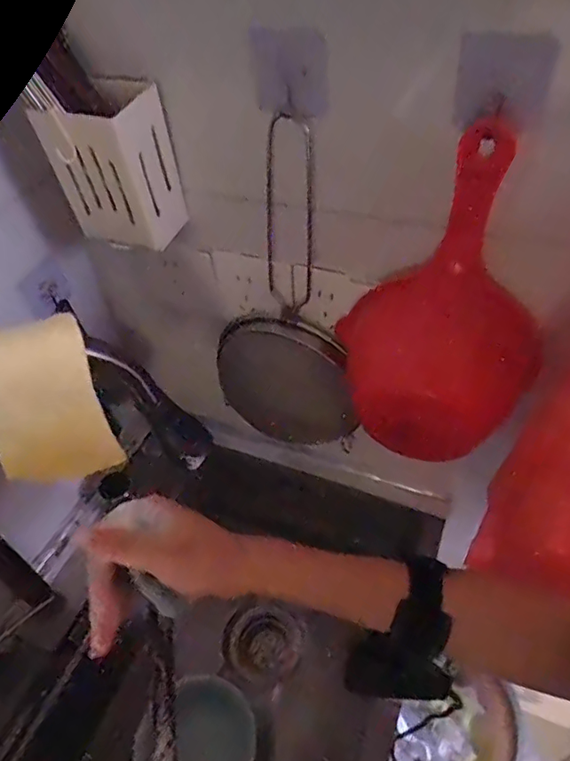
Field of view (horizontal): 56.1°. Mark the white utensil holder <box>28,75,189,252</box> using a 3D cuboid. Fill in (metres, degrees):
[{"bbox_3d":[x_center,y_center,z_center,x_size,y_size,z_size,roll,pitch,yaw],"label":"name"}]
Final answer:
[{"bbox_3d":[-0.142,-0.184,0.455,0.090,0.130,0.056,14,50,18],"label":"white utensil holder"}]

